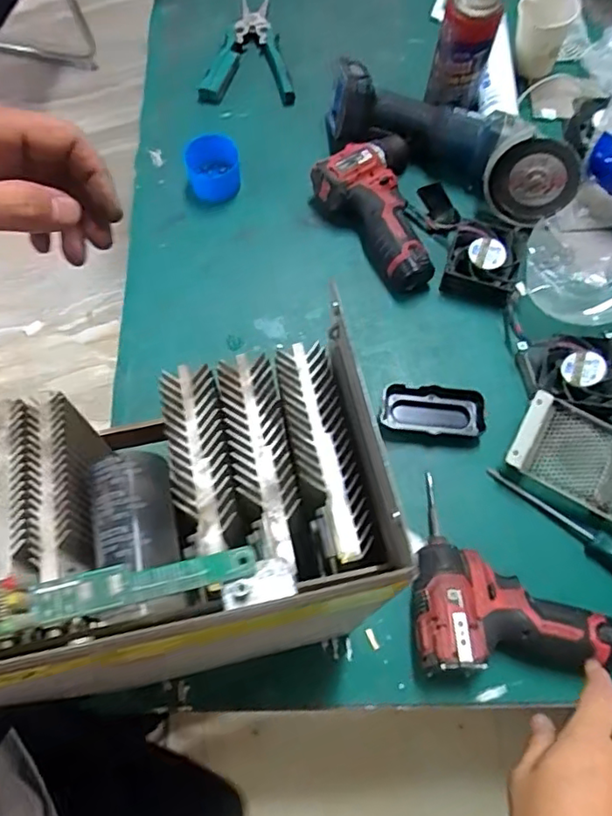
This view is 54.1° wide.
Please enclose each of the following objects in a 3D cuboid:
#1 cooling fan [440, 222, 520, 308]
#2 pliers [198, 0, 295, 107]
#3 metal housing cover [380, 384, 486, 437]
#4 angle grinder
[{"bbox_3d":[0.204,-0.170,0.698,0.083,0.035,0.091,16,71,5],"label":"cooling fan"},{"bbox_3d":[-0.079,-0.491,0.817,0.124,0.019,0.180,1,70,-1],"label":"pliers"},{"bbox_3d":[0.135,0.003,0.645,0.107,0.017,0.050,4,70,1],"label":"metal housing cover"},{"bbox_3d":[0.170,-0.324,0.722,0.319,0.095,0.098,22,72,7],"label":"angle grinder"}]

